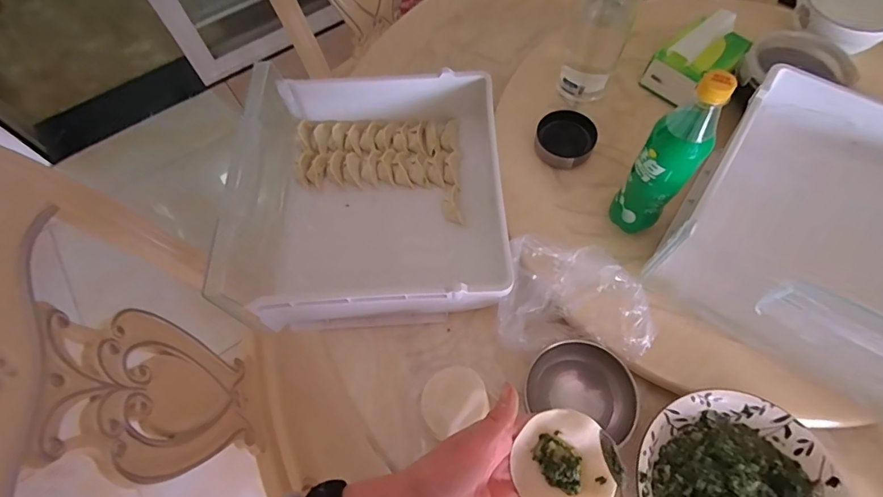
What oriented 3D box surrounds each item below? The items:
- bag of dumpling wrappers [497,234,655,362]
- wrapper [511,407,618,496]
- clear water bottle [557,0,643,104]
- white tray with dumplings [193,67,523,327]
[{"bbox_3d":[0.166,0.067,0.543,0.180,0.076,0.134,11,65,8],"label":"bag of dumpling wrappers"},{"bbox_3d":[0.089,0.162,0.332,0.067,0.018,0.072,-1,64,2],"label":"wrapper"},{"bbox_3d":[0.229,-0.320,0.643,0.087,0.214,0.089,17,66,11],"label":"clear water bottle"},{"bbox_3d":[-0.102,-0.078,0.641,0.362,0.119,0.370,-3,64,1],"label":"white tray with dumplings"}]

